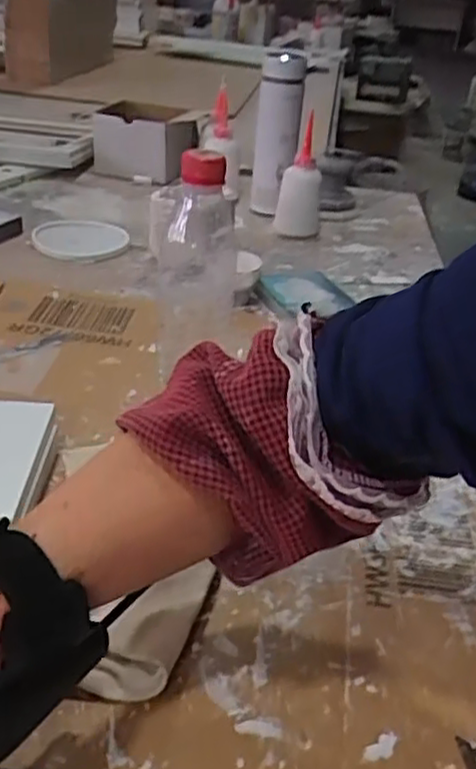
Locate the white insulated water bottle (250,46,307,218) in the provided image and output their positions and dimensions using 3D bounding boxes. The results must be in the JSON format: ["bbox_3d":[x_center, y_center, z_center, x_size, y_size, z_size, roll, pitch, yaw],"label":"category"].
[{"bbox_3d":[0.059,-0.382,1.089,0.061,0.229,0.075,6,32,-1],"label":"white insulated water bottle"}]

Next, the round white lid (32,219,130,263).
[{"bbox_3d":[-0.209,-0.198,0.962,0.121,0.012,0.136,8,32,3],"label":"round white lid"}]

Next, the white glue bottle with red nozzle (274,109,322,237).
[{"bbox_3d":[0.094,-0.289,1.036,0.063,0.143,0.076,11,32,7],"label":"white glue bottle with red nozzle"}]

